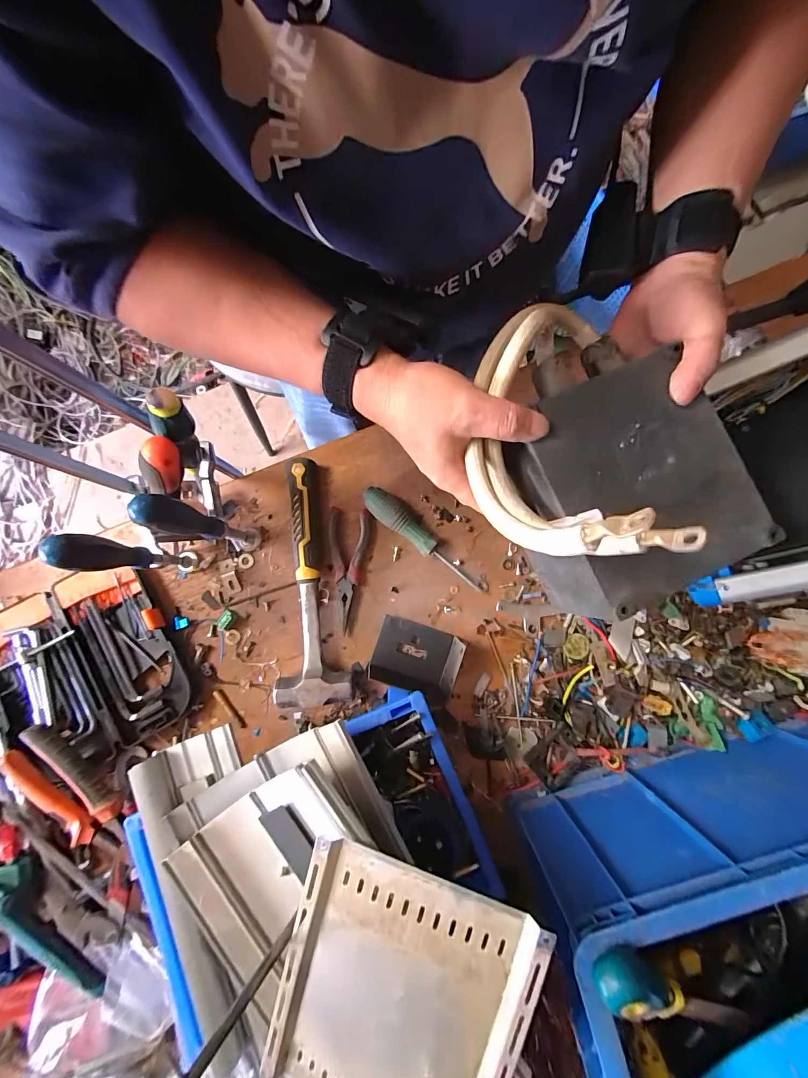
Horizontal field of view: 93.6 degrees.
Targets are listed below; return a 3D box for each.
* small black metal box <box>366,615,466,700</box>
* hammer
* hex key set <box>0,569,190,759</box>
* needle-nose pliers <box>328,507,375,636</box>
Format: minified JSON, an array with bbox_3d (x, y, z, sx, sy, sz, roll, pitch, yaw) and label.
[{"bbox_3d":[0.013,0.147,0.452,0.102,0.047,0.084,17,83,1],"label":"small black metal box"},{"bbox_3d":[-0.107,0.047,0.468,0.088,0.042,0.296,0,83,-1],"label":"hammer"},{"bbox_3d":[-0.372,0.152,0.446,0.186,0.032,0.205,-29,86,-3],"label":"hex key set"},{"bbox_3d":[-0.070,0.036,0.474,0.055,0.018,0.146,4,85,0],"label":"needle-nose pliers"}]

